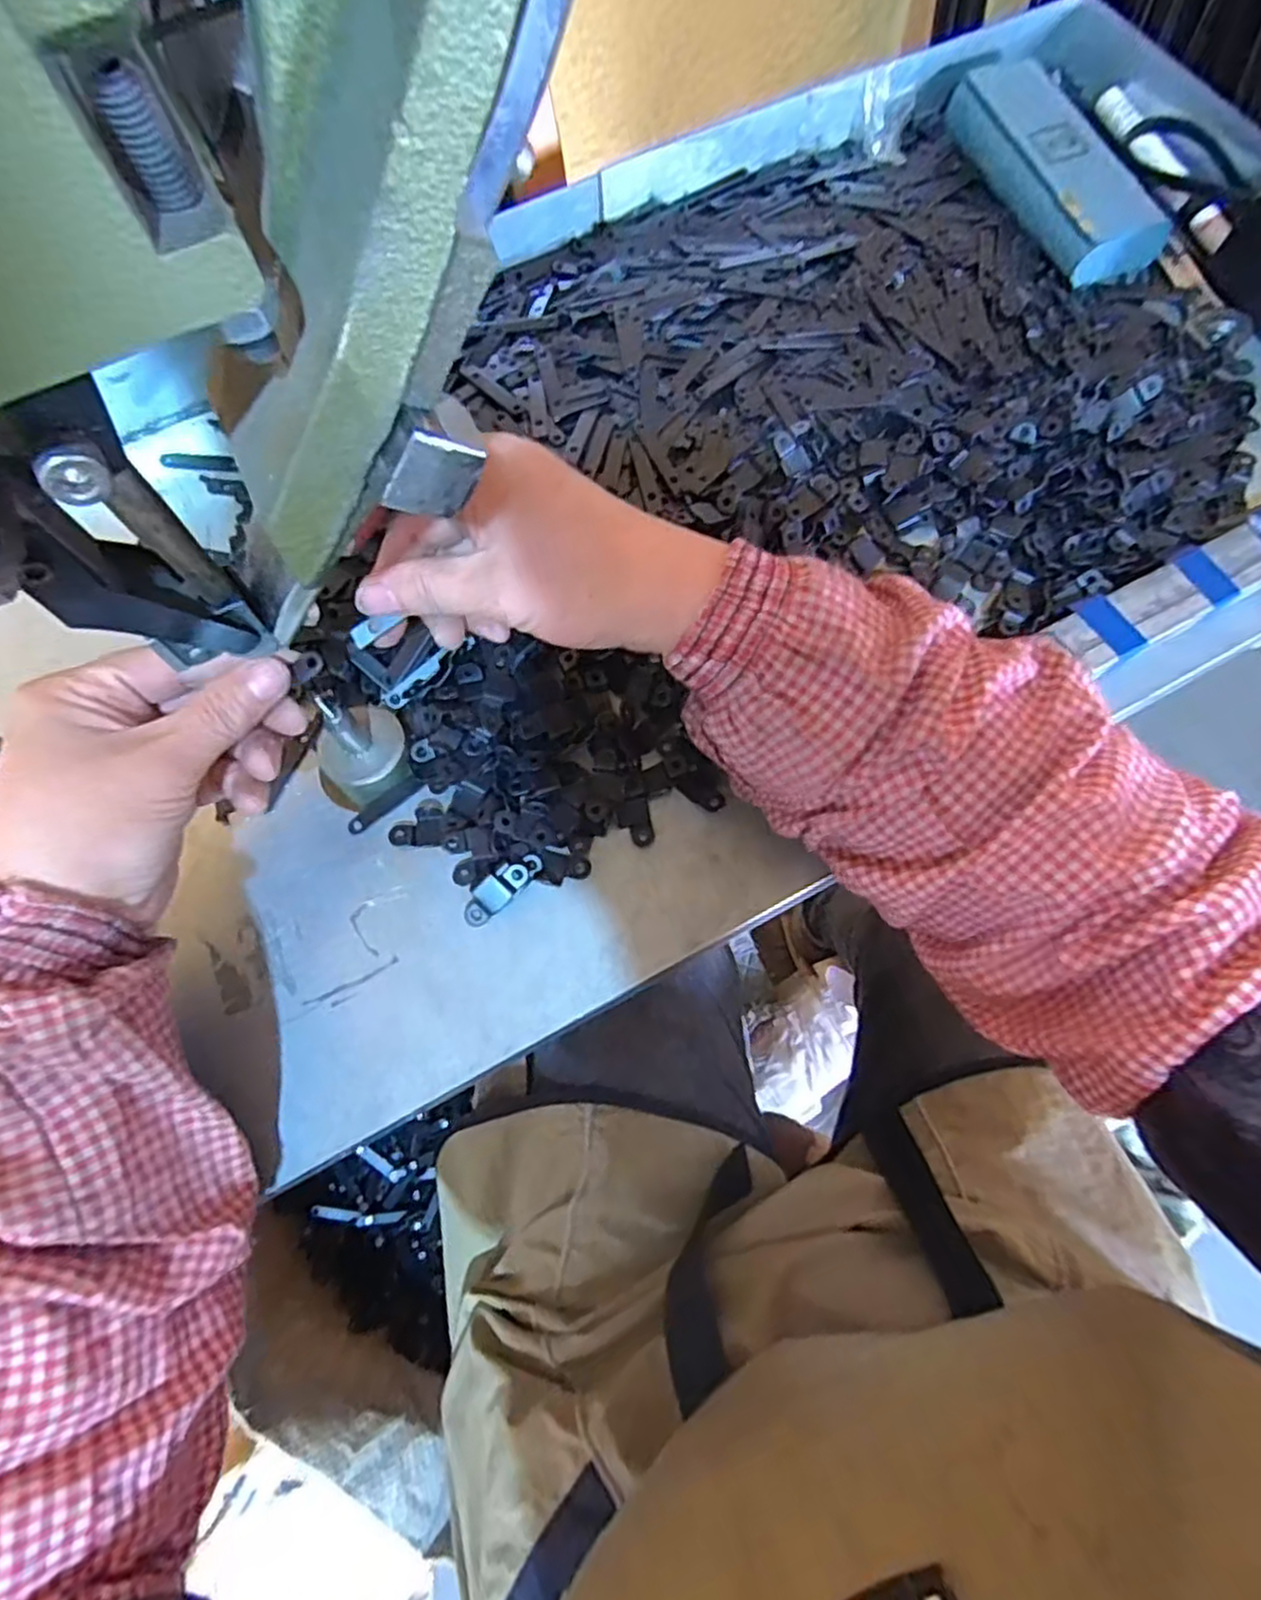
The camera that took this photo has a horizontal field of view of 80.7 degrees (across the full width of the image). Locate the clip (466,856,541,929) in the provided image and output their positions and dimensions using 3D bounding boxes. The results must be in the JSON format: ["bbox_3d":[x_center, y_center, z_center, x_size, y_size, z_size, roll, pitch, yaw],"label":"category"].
[{"bbox_3d":[-0.056,0.038,0.323,0.040,0.010,0.014,-37,75,-12],"label":"clip"}]

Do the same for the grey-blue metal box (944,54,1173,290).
[{"bbox_3d":[0.254,-0.386,0.442,0.062,0.024,0.171,-19,72,-6],"label":"grey-blue metal box"}]

